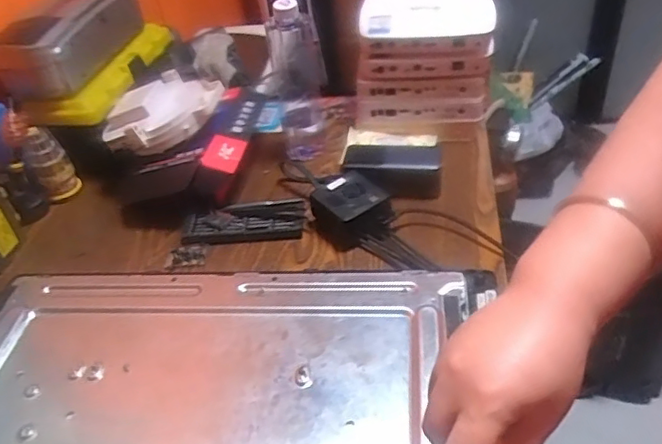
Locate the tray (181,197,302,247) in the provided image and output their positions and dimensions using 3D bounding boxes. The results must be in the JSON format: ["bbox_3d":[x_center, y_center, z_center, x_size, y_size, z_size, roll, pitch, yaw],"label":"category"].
[{"bbox_3d":[-0.110,0.000,0.749,0.150,0.023,0.063,-6,40,2],"label":"tray"}]

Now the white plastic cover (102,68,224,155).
[{"bbox_3d":[-0.219,-0.143,0.776,0.161,0.054,0.103,-28,44,-22],"label":"white plastic cover"}]

